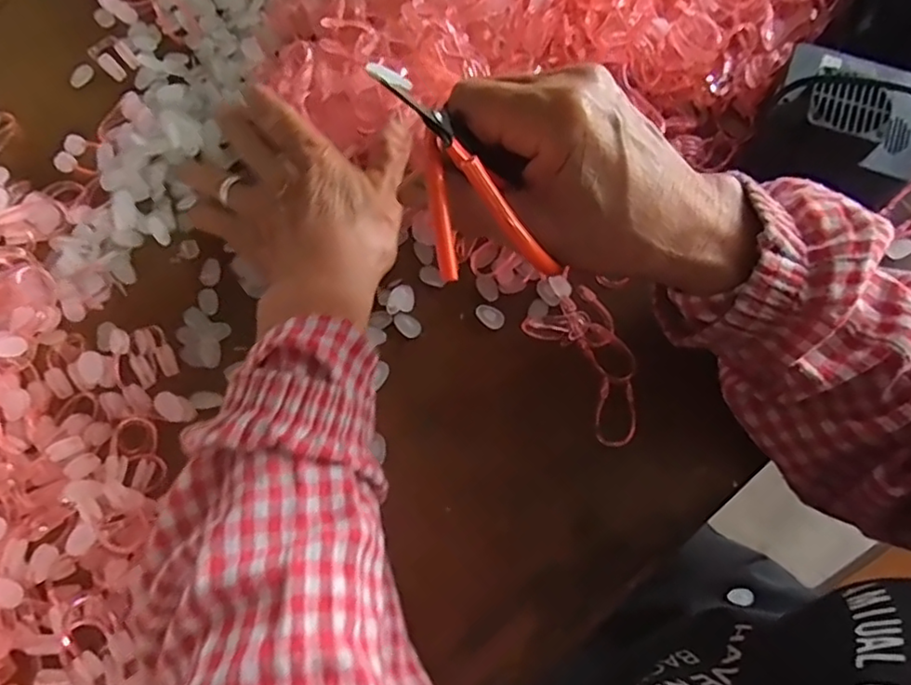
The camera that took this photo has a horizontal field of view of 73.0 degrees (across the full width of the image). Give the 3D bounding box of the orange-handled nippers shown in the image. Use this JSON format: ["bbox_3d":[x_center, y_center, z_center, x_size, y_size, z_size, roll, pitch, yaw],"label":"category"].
[{"bbox_3d":[-0.001,-0.050,0.221,0.038,0.013,0.094,-44,109,-12],"label":"orange-handled nippers"}]

